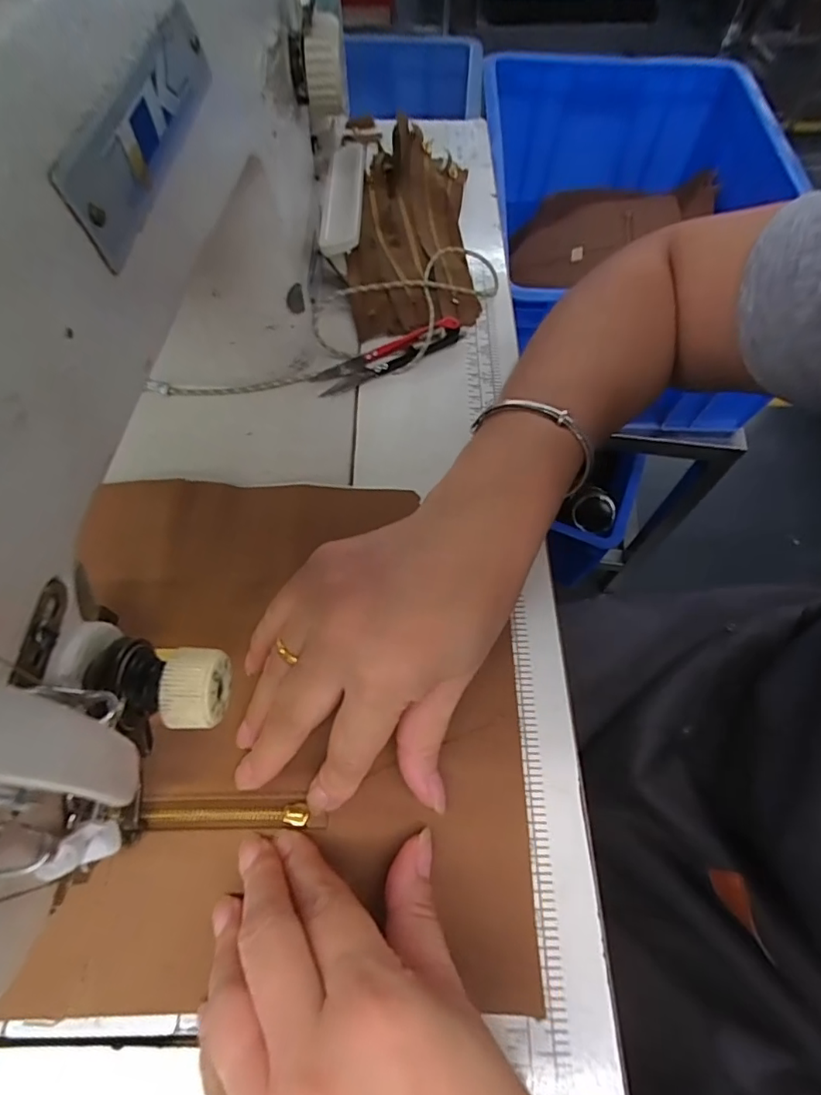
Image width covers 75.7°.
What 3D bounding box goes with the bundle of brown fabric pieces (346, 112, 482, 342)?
[{"bbox_3d":[0.000,-0.254,0.420,0.101,0.033,0.222,-1,62,-1],"label":"bundle of brown fabric pieces"}]

